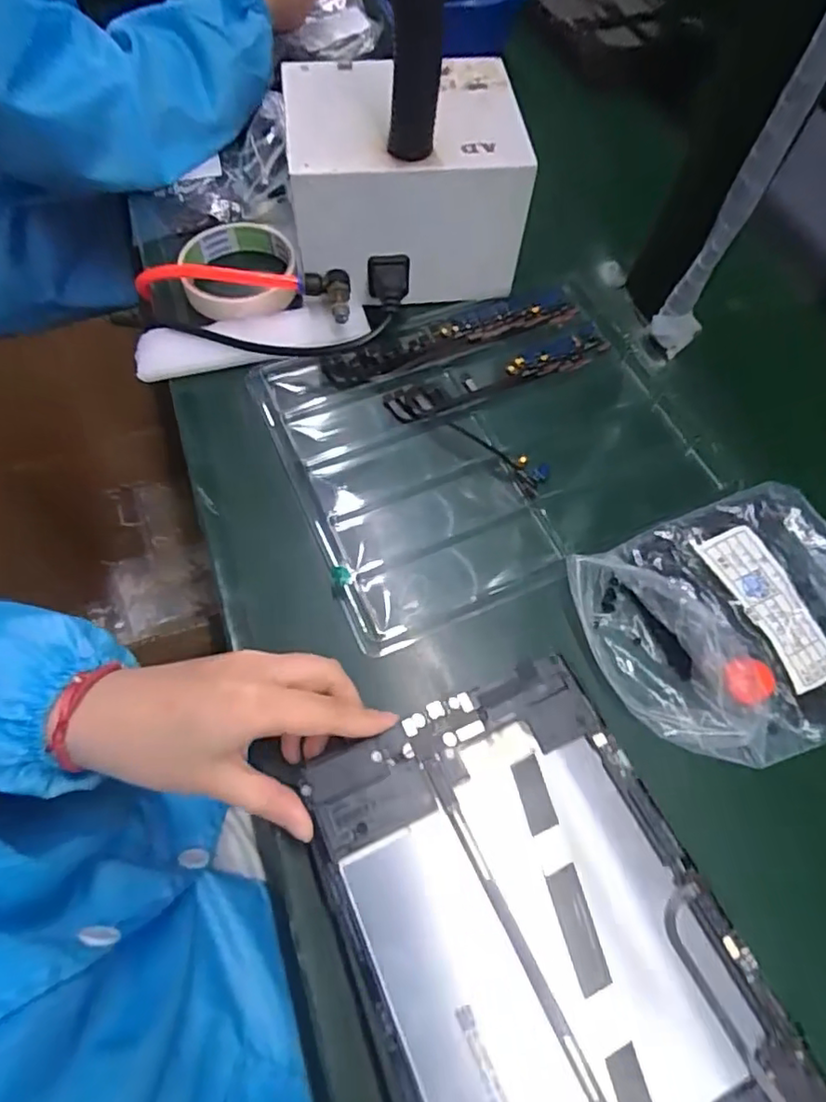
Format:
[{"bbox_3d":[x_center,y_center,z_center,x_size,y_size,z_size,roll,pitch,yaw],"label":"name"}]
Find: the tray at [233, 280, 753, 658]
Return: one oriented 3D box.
[{"bbox_3d":[0.058,-0.081,0.407,0.281,0.024,0.216,-23,68,-12],"label":"tray"}]

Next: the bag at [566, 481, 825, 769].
[{"bbox_3d":[0.189,0.041,0.342,0.170,0.026,0.141,-24,68,-12],"label":"bag"}]

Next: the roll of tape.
[{"bbox_3d":[-0.129,-0.211,0.444,0.081,0.021,0.090,-12,66,-8],"label":"roll of tape"}]

